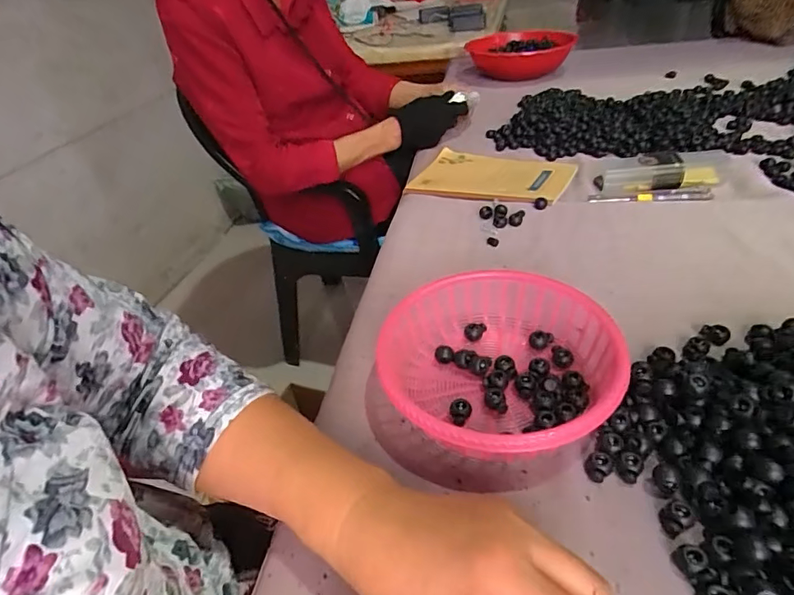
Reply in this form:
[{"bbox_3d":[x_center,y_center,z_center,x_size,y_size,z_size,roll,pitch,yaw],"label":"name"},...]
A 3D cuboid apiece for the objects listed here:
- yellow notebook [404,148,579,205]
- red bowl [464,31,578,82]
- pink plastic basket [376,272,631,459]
[{"bbox_3d":[0.129,-0.174,0.677,0.212,0.010,0.139,14,38,28],"label":"yellow notebook"},{"bbox_3d":[0.286,-0.560,1.118,0.224,0.073,0.239,-4,37,3],"label":"red bowl"},{"bbox_3d":[0.077,0.052,0.360,0.159,0.052,0.167,-4,37,3],"label":"pink plastic basket"}]

